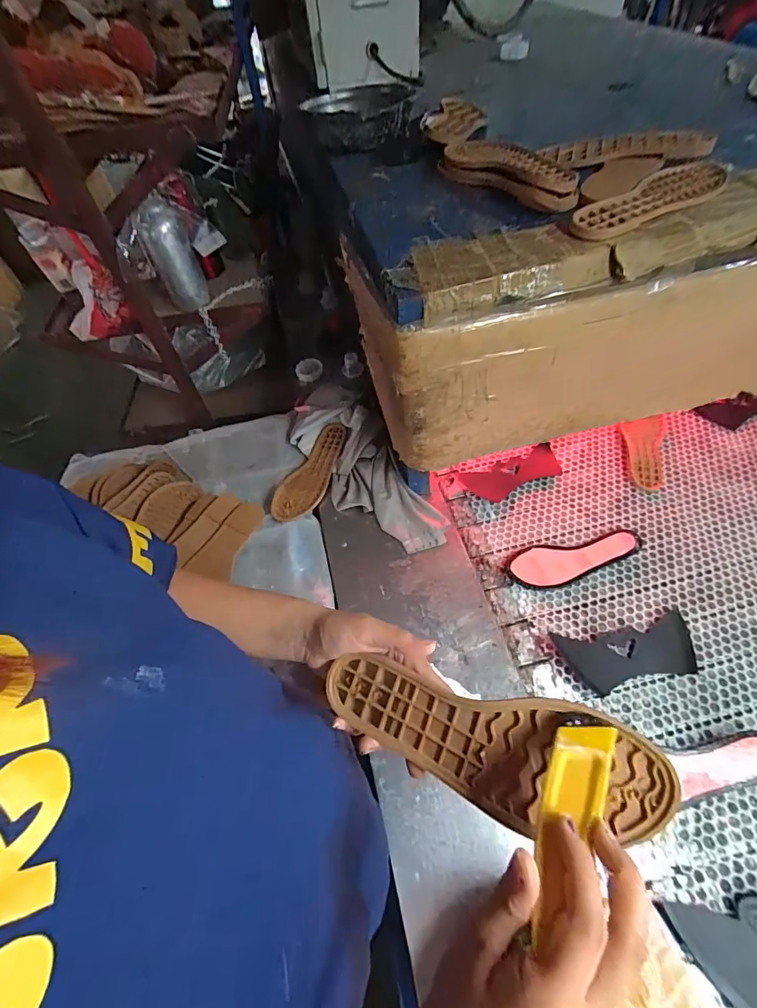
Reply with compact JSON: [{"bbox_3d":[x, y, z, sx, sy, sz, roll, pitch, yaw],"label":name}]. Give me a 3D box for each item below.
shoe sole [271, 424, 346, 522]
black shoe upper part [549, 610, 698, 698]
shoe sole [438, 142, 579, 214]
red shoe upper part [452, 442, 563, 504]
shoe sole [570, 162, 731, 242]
[{"bbox_3d":[-0.131,-0.063,0.856,0.087,0.011,0.238,25,66,20],"label":"shoe sole"},{"bbox_3d":[0.382,0.227,0.637,0.204,0.006,0.089,-8,51,-3],"label":"black shoe upper part"},{"bbox_3d":[0.190,-0.486,0.614,0.089,0.039,0.243,-29,57,-14],"label":"shoe sole"},{"bbox_3d":[0.274,-0.060,0.855,0.206,0.014,0.094,-19,55,-8],"label":"red shoe upper part"},{"bbox_3d":[0.362,-0.393,0.546,0.271,0.020,0.090,-35,59,-18],"label":"shoe sole"}]

